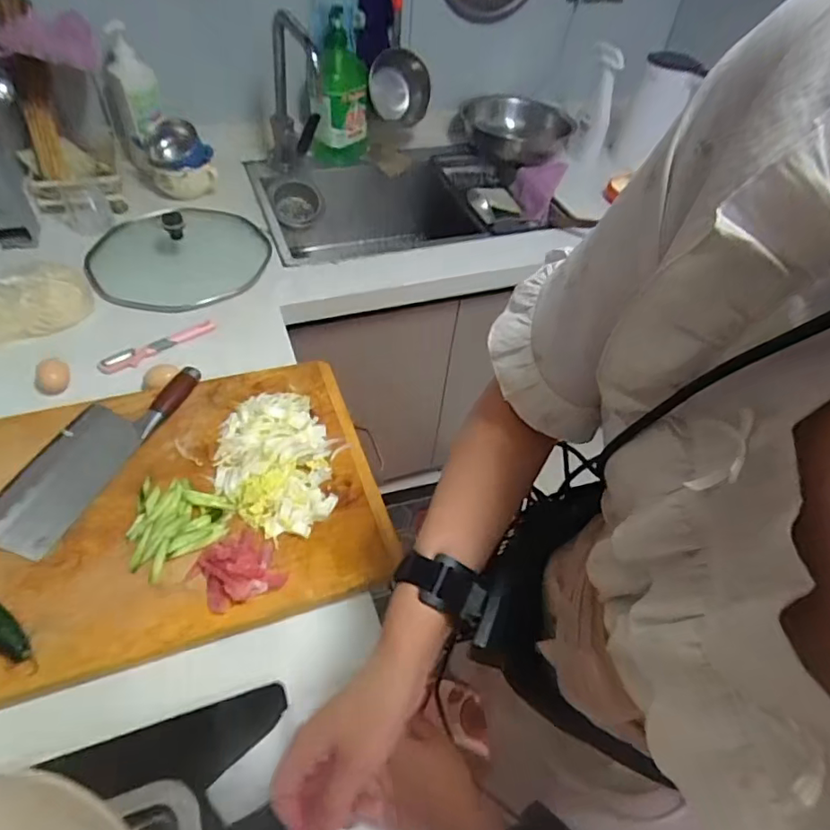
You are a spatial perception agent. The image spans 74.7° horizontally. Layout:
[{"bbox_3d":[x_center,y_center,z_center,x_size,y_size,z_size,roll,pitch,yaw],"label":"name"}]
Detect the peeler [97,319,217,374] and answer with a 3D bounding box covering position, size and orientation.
[{"bbox_3d":[-0.403,-0.109,0.853,0.178,0.019,0.028,-32,59,-29],"label":"peeler"}]

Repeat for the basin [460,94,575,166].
[{"bbox_3d":[0.238,-0.695,1.315,0.261,0.087,0.261,3,48,-3],"label":"basin"}]

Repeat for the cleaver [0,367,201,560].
[{"bbox_3d":[-0.409,0.034,0.690,0.107,0.036,0.301,21,50,12],"label":"cleaver"}]

